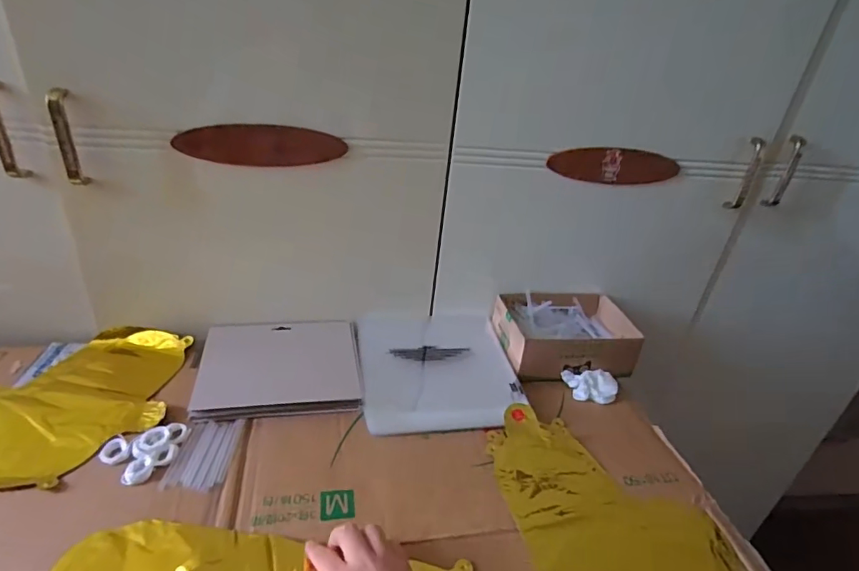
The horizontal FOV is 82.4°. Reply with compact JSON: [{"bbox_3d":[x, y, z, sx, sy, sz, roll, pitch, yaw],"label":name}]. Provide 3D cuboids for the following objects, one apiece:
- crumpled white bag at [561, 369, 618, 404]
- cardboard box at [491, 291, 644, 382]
[{"bbox_3d":[0.218,0.136,0.663,0.071,0.020,0.045,4,32,-6],"label":"crumpled white bag"},{"bbox_3d":[0.200,0.067,0.719,0.195,0.057,0.142,1,32,-11],"label":"cardboard box"}]

